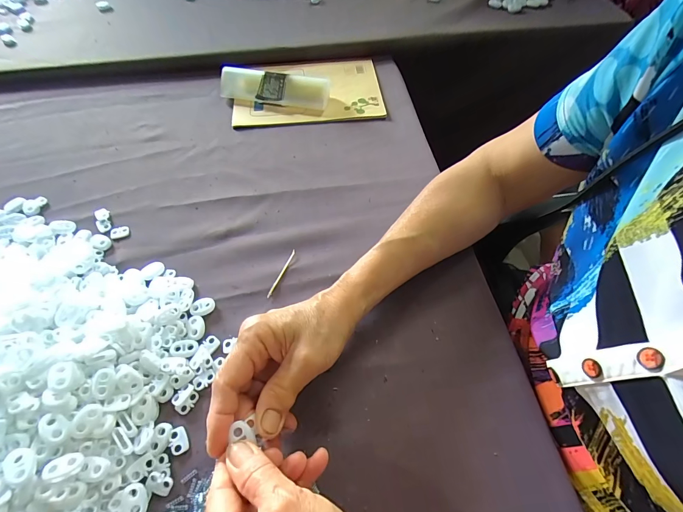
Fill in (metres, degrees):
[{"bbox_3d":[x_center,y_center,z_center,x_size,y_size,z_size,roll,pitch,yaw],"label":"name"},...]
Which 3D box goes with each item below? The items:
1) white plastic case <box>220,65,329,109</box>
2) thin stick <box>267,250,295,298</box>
[{"bbox_3d":[-0.095,-0.235,0.474,0.153,0.032,0.039,9,58,6],"label":"white plastic case"},{"bbox_3d":[-0.059,0.016,0.335,0.004,0.004,0.055,21,60,13],"label":"thin stick"}]

